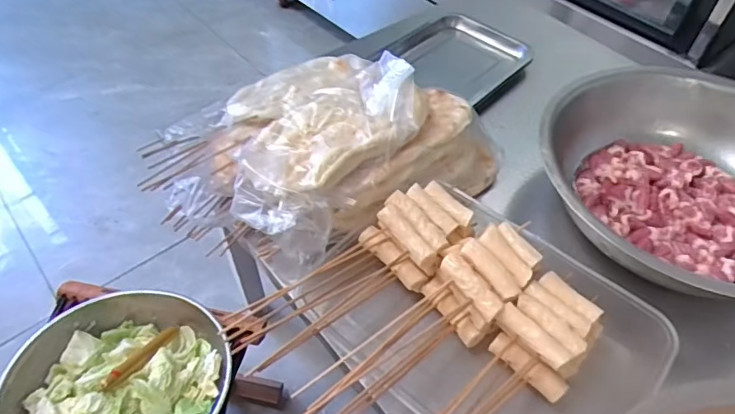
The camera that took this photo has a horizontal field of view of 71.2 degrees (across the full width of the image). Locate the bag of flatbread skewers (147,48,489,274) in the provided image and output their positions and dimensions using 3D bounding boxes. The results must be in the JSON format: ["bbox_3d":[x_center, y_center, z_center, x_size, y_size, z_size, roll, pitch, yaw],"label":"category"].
[{"bbox_3d":[-0.037,-0.073,0.602,0.256,0.128,0.330,37,59,25],"label":"bag of flatbread skewers"}]

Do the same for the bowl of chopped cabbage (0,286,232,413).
[{"bbox_3d":[-0.340,0.240,0.697,0.310,0.081,0.275,4,51,1],"label":"bowl of chopped cabbage"}]

